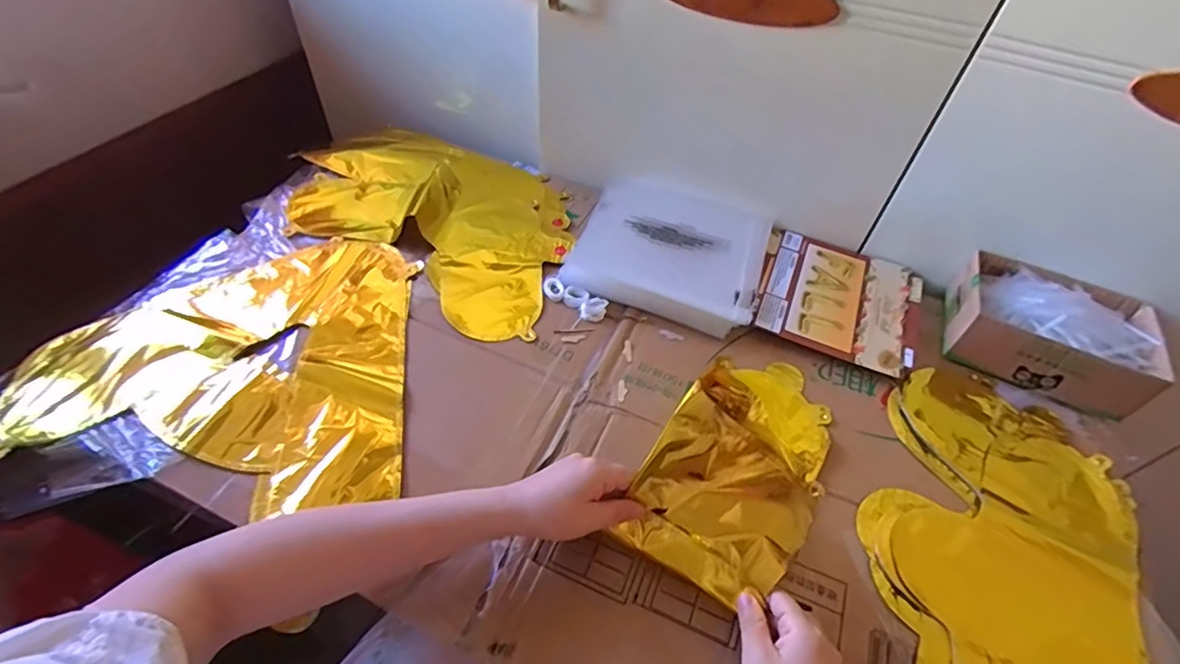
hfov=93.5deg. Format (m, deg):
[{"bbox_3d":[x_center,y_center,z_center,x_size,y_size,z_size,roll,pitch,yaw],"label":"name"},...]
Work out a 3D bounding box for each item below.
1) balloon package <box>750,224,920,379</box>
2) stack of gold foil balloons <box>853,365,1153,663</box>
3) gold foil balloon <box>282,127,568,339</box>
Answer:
[{"bbox_3d":[0.296,-0.042,0.665,0.183,0.017,0.185,21,51,12],"label":"balloon package"},{"bbox_3d":[0.343,0.216,0.453,0.218,0.019,0.443,23,52,13],"label":"stack of gold foil balloons"},{"bbox_3d":[-0.195,-0.170,0.711,0.418,0.037,0.269,29,53,17],"label":"gold foil balloon"}]

